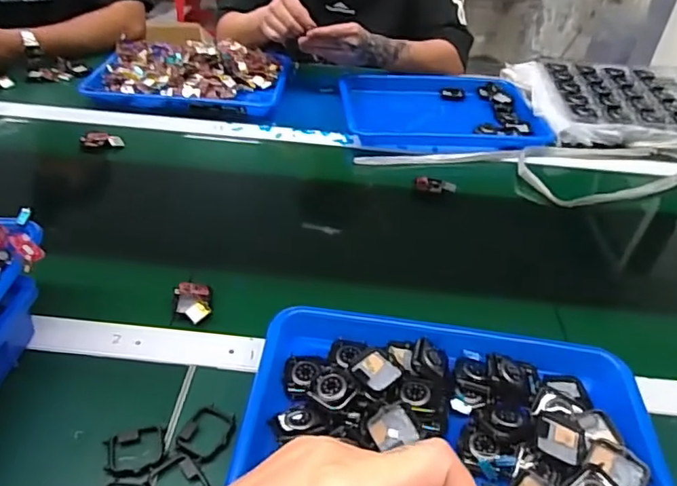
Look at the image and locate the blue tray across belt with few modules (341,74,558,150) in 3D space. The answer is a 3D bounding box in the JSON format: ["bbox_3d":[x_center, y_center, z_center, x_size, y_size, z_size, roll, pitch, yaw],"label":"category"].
[{"bbox_3d":[0.165,-0.217,0.914,0.314,0.043,0.234,1,39,-3],"label":"blue tray across belt with few modules"}]

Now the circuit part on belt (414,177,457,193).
[{"bbox_3d":[0.133,-0.080,0.748,0.056,0.012,0.019,15,40,13],"label":"circuit part on belt"}]

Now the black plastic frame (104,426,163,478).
[{"bbox_3d":[-0.162,0.166,0.434,0.044,0.009,0.042,-9,40,-15],"label":"black plastic frame"}]

